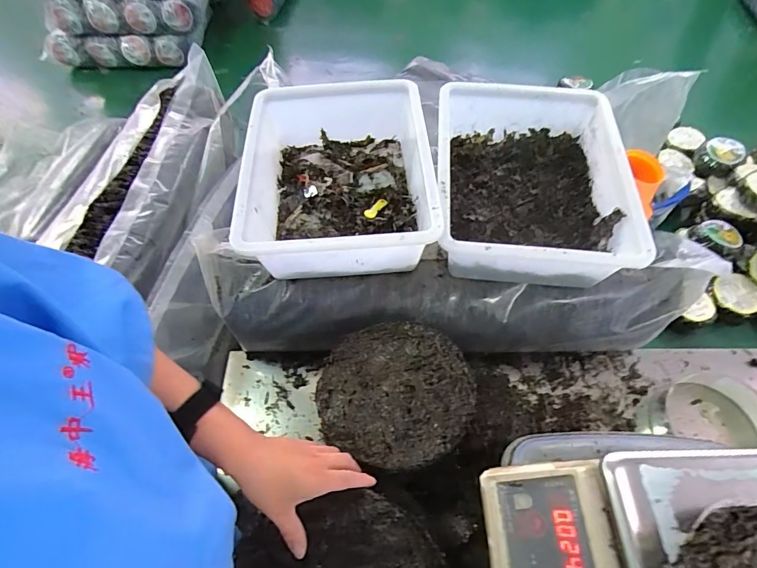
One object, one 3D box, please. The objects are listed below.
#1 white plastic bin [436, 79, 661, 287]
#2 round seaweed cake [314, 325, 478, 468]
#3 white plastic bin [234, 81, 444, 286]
[{"bbox_3d":[0.236,-0.164,0.678,0.277,0.104,0.355,5,58,3],"label":"white plastic bin"},{"bbox_3d":[0.025,0.139,0.564,0.196,0.019,0.195,6,58,4],"label":"round seaweed cake"},{"bbox_3d":[-0.063,-0.171,0.684,0.289,0.111,0.358,-1,58,-1],"label":"white plastic bin"}]

